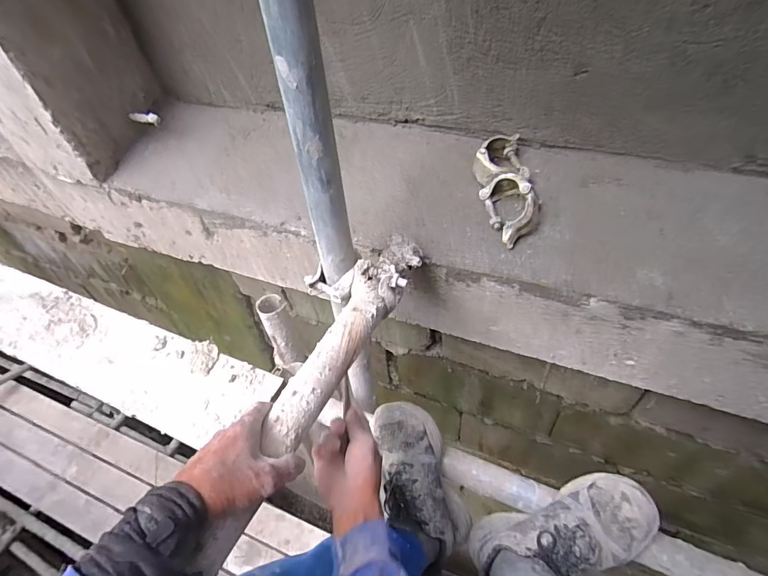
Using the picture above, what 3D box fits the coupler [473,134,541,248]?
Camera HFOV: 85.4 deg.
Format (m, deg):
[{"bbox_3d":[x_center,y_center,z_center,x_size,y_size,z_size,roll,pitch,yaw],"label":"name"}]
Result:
[{"bbox_3d":[0.194,-0.162,0.648,0.088,0.063,0.191,-7,67,0],"label":"coupler"}]

